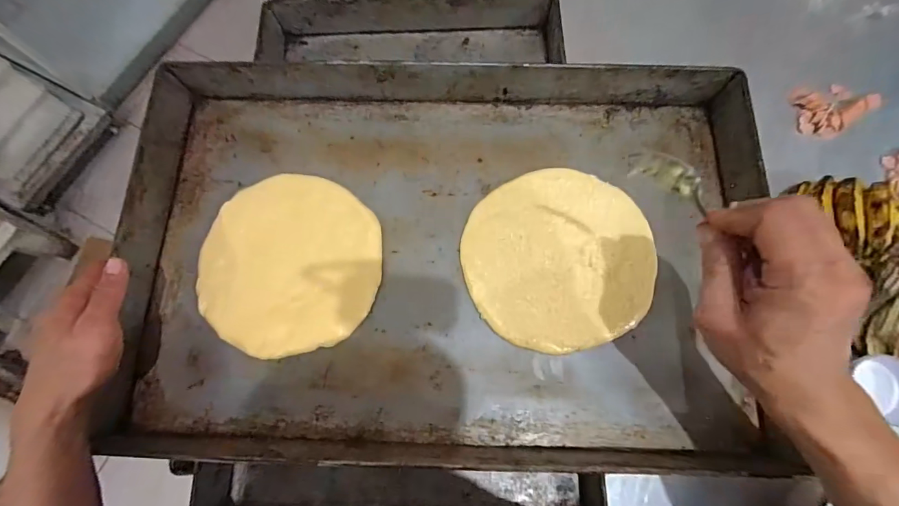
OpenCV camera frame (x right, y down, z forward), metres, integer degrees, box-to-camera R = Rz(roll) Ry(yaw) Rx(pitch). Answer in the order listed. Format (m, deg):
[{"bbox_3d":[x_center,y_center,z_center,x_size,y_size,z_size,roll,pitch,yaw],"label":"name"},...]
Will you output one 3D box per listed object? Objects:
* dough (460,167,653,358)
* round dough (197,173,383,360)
[{"bbox_3d":[0.119,0.004,0.455,0.199,0.013,0.192,0,74,1],"label":"dough"},{"bbox_3d":[-0.178,0.010,0.467,0.194,0.022,0.195,-9,74,-1],"label":"round dough"}]

